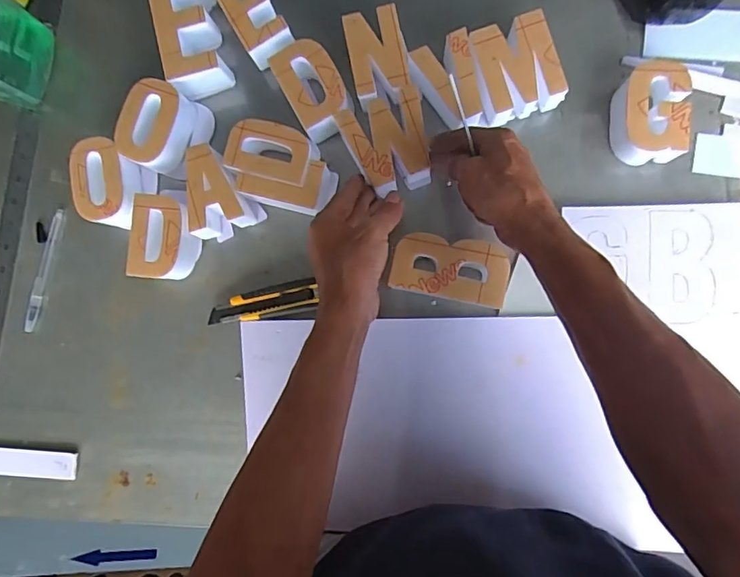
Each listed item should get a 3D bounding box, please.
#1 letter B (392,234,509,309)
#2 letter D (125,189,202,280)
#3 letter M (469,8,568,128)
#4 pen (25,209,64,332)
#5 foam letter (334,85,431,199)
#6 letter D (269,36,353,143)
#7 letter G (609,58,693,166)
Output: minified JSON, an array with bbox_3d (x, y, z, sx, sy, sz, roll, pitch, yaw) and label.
[{"bbox_3d":[0.078,-0.019,0.502,0.108,0.042,0.058,11,89,6],"label":"letter B"},{"bbox_3d":[-0.209,-0.052,0.527,0.059,0.045,0.086,1,88,5],"label":"letter D"},{"bbox_3d":[0.140,-0.212,0.503,0.078,0.045,0.084,-18,86,5],"label":"letter M"},{"bbox_3d":[-0.362,-0.021,0.562,0.015,0.009,0.136,14,89,6],"label":"pen"},{"bbox_3d":[0.018,-0.142,0.509,0.079,0.043,0.087,-16,87,5],"label":"foam letter"},{"bbox_3d":[-0.053,-0.201,0.519,0.063,0.041,0.091,-29,85,2],"label":"letter D"},{"bbox_3d":[0.268,-0.167,0.490,0.056,0.042,0.085,0,88,5],"label":"letter G"}]

